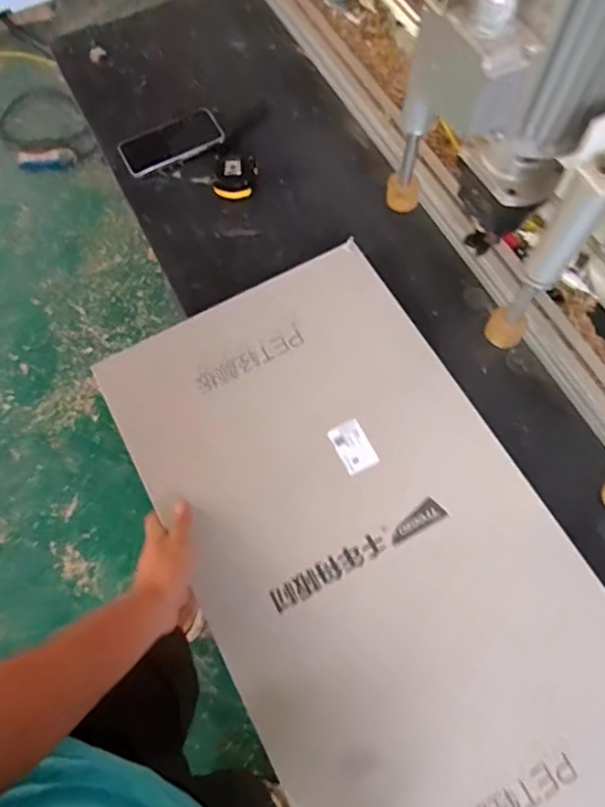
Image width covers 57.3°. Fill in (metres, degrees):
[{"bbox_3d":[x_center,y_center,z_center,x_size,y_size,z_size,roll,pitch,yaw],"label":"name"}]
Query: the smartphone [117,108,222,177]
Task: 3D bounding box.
[{"bbox_3d":[-0.205,-0.406,0.858,0.155,0.010,0.077,-27,70,-11],"label":"smartphone"}]

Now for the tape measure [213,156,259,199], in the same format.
[{"bbox_3d":[-0.102,-0.341,0.819,0.070,0.036,0.074,10,67,4],"label":"tape measure"}]

